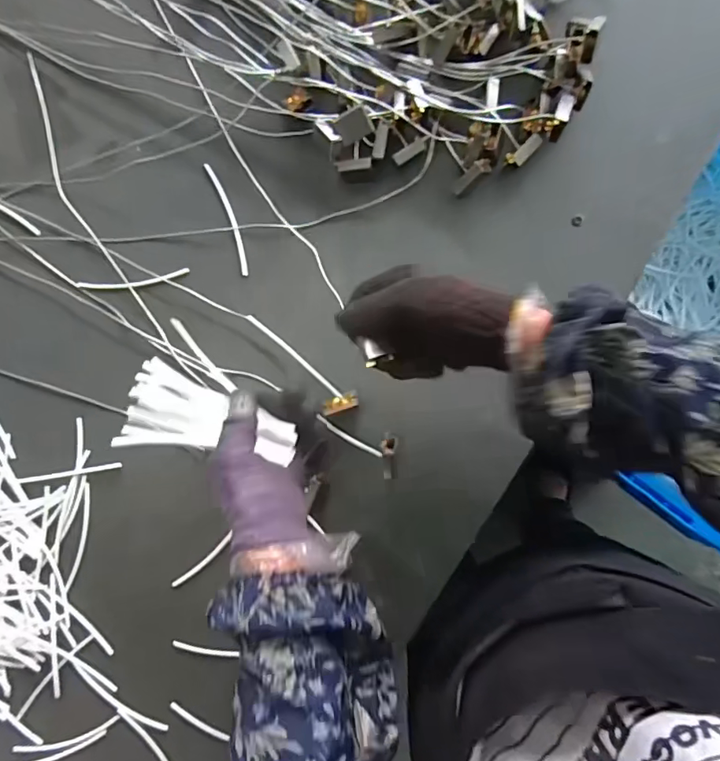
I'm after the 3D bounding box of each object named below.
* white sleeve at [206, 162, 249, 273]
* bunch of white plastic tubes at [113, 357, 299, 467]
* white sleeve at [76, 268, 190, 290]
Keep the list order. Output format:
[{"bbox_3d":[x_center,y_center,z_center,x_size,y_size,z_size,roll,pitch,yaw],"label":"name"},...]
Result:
[{"bbox_3d":[-0.137,-0.171,0.535,0.013,0.006,0.123,-19,87,8],"label":"white sleeve"},{"bbox_3d":[-0.116,0.031,0.408,0.129,0.035,0.062,15,92,-12],"label":"bunch of white plastic tubes"},{"bbox_3d":[-0.248,-0.107,0.549,0.126,0.006,0.014,-7,89,8],"label":"white sleeve"}]

